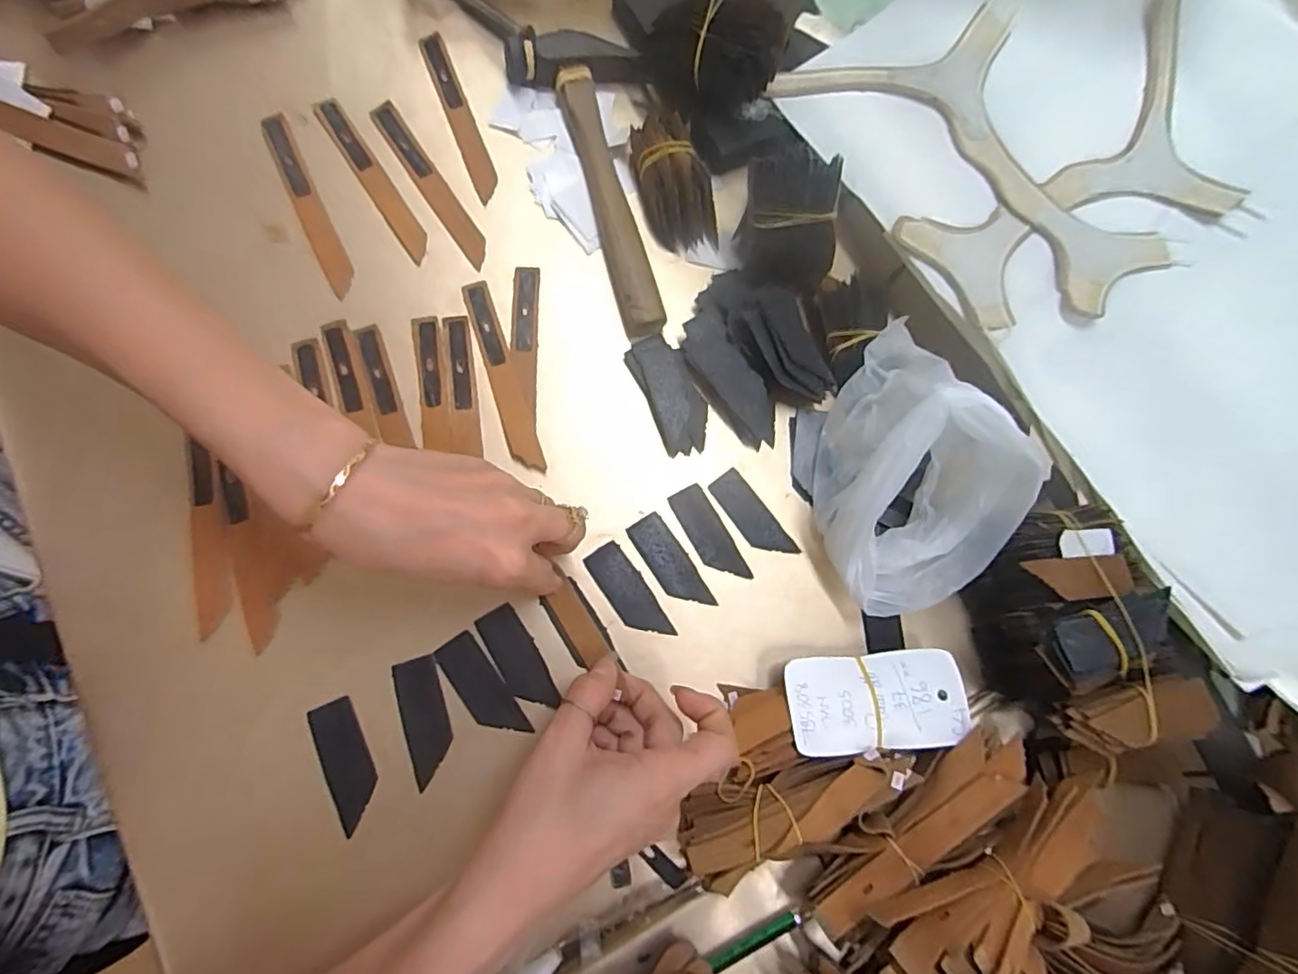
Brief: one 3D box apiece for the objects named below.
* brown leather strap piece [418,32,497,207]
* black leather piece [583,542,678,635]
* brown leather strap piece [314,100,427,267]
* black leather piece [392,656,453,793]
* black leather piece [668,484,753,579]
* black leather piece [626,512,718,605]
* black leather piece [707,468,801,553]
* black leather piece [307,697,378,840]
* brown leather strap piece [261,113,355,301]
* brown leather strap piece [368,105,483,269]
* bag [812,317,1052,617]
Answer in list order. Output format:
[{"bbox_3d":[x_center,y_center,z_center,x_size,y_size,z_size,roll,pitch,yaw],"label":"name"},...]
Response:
[{"bbox_3d":[-0.127,-0.249,0.404,0.016,0.004,0.125,-22,84,-3],"label":"brown leather strap piece"},{"bbox_3d":[-0.012,0.063,0.353,0.023,0.004,0.063,-33,84,-15],"label":"black leather piece"},{"bbox_3d":[-0.176,-0.196,0.384,0.017,0.004,0.121,-34,87,-12],"label":"brown leather strap piece"},{"bbox_3d":[-0.121,0.126,0.324,0.023,0.004,0.062,-16,81,-14],"label":"black leather piece"},{"bbox_3d":[0.037,0.030,0.365,0.023,0.004,0.064,-29,82,-16],"label":"black leather piece"},{"bbox_3d":[0.012,0.047,0.359,0.023,0.005,0.063,-32,84,-12],"label":"black leather piece"},{"bbox_3d":[0.064,0.019,0.372,0.024,0.004,0.063,-35,84,-15],"label":"black leather piece"},{"bbox_3d":[-0.159,0.144,0.315,0.023,0.004,0.062,-23,82,-17],"label":"black leather piece"},{"bbox_3d":[-0.213,-0.176,0.375,0.017,0.004,0.124,-24,85,-12],"label":"brown leather strap piece"},{"bbox_3d":[-0.139,-0.195,0.388,0.017,0.004,0.124,-33,85,-12],"label":"brown leather strap piece"},{"bbox_3d":[0.145,-0.012,0.337,0.105,0.090,0.150,-27,83,-13],"label":"bag"}]

